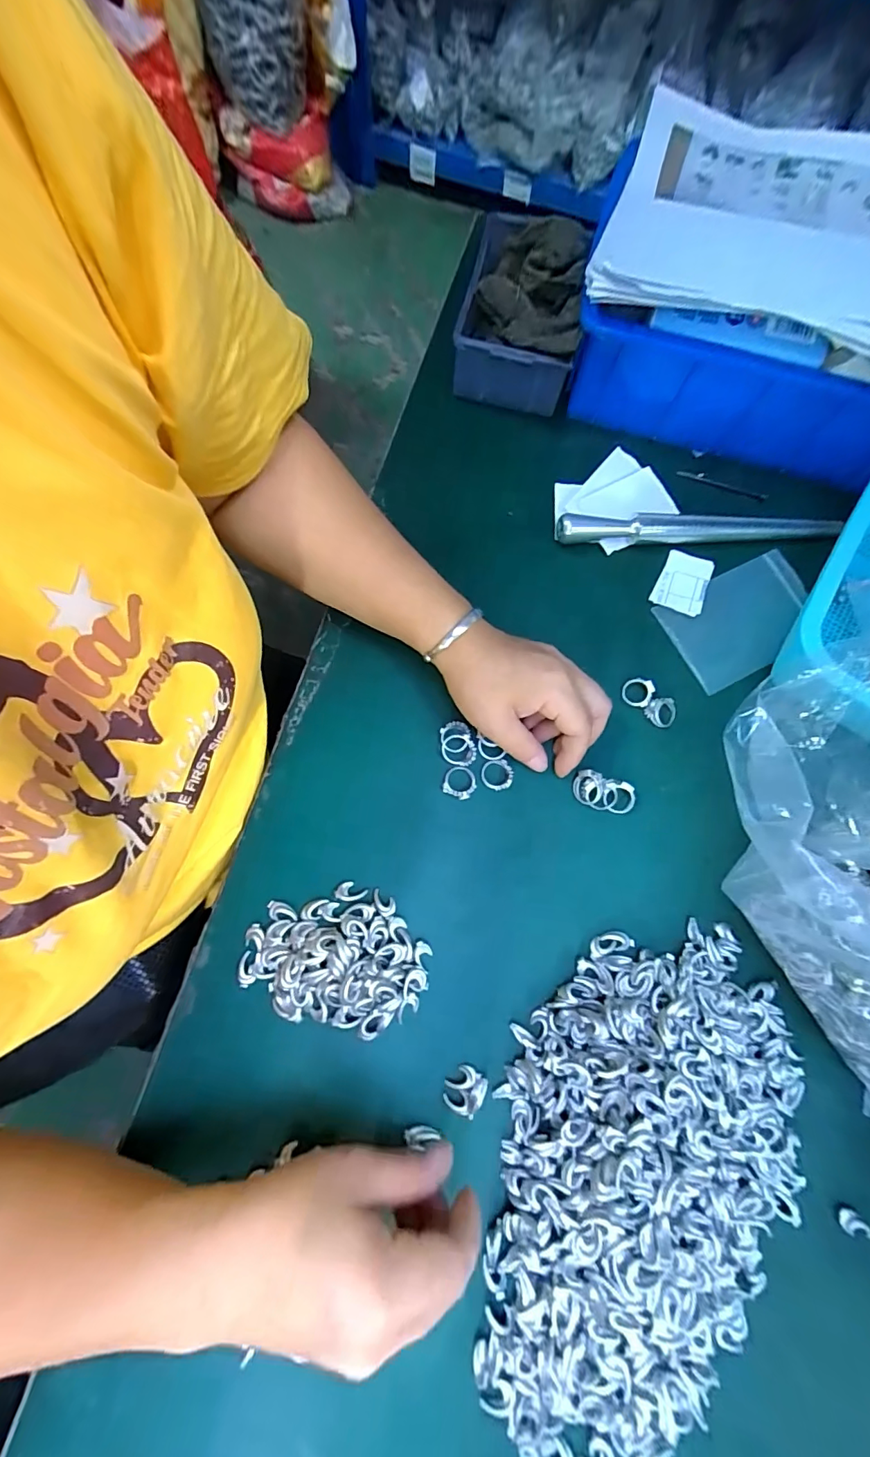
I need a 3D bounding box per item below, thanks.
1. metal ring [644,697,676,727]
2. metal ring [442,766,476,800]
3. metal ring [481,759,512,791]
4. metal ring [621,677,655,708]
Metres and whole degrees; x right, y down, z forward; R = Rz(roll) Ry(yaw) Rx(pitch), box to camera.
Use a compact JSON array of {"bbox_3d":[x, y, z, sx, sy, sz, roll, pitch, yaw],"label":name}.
[{"bbox_3d":[0.168,-0.013,0.354,0.023,0.006,0.022,1,75,-2],"label":"metal ring"},{"bbox_3d":[0.018,0.038,0.339,0.022,0.007,0.022,1,75,-2],"label":"metal ring"},{"bbox_3d":[0.044,0.033,0.340,0.022,0.007,0.021,-4,69,11],"label":"metal ring"},{"bbox_3d":[0.150,-0.027,0.356,0.022,0.004,0.021,0,91,18],"label":"metal ring"}]

